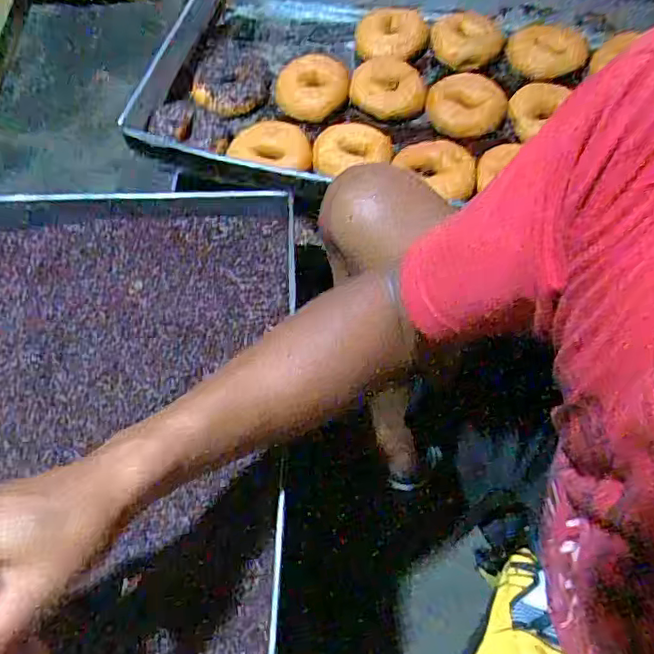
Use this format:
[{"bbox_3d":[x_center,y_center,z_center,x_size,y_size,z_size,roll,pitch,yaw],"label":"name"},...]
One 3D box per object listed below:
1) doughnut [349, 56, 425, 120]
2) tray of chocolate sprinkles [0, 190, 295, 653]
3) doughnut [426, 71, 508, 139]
[{"bbox_3d":[0.080,-0.314,0.772,0.094,0.025,0.094,2,59,5],"label":"doughnut"},{"bbox_3d":[-0.281,0.063,0.536,0.482,0.061,0.450,0,61,3],"label":"tray of chocolate sprinkles"},{"bbox_3d":[0.181,-0.288,0.765,0.096,0.030,0.083,11,61,11],"label":"doughnut"}]

